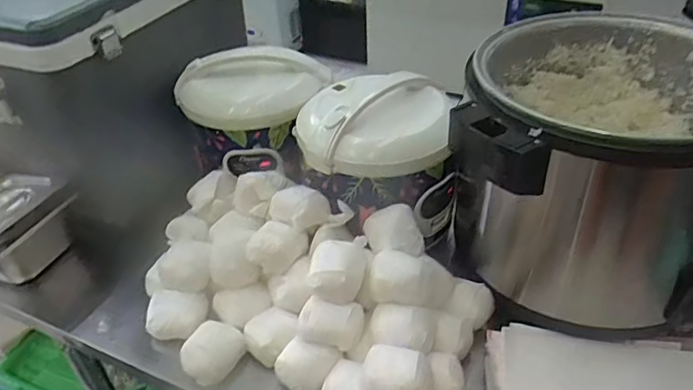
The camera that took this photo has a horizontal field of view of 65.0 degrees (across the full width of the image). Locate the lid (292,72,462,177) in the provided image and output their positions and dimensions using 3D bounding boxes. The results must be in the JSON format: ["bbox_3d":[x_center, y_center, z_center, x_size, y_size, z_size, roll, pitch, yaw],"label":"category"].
[{"bbox_3d":[0.037,-0.108,0.792,0.220,0.078,0.173,0,38,5],"label":"lid"}]

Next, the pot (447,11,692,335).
[{"bbox_3d":[0.323,-0.037,0.729,0.329,0.302,0.296,9,40,16],"label":"pot"}]

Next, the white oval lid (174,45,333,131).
[{"bbox_3d":[-0.154,-0.179,0.891,0.244,0.080,0.127,-11,39,-9],"label":"white oval lid"}]

